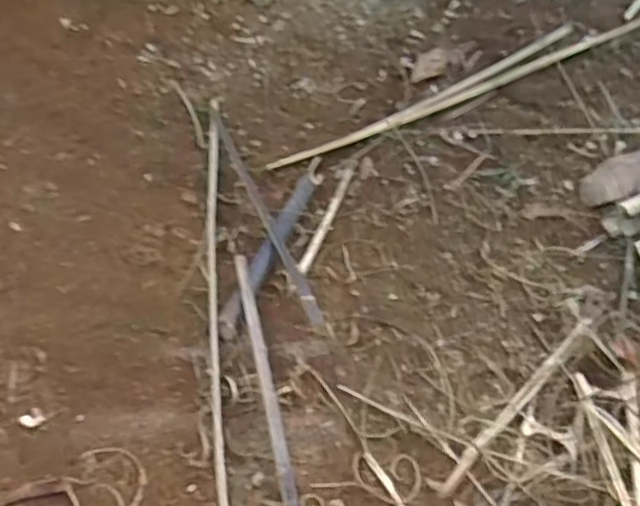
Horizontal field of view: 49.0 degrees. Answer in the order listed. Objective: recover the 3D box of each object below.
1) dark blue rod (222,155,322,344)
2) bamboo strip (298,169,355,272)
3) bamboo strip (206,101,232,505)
[{"bbox_3d":[-0.062,-0.019,1.010,0.027,0.023,0.325,18,56,15],"label":"dark blue rod"},{"bbox_3d":[0.009,-0.050,1.051,0.016,0.015,0.202,17,56,14],"label":"bamboo strip"},{"bbox_3d":[-0.145,0.041,0.977,0.025,0.016,0.721,-6,54,-3],"label":"bamboo strip"}]

